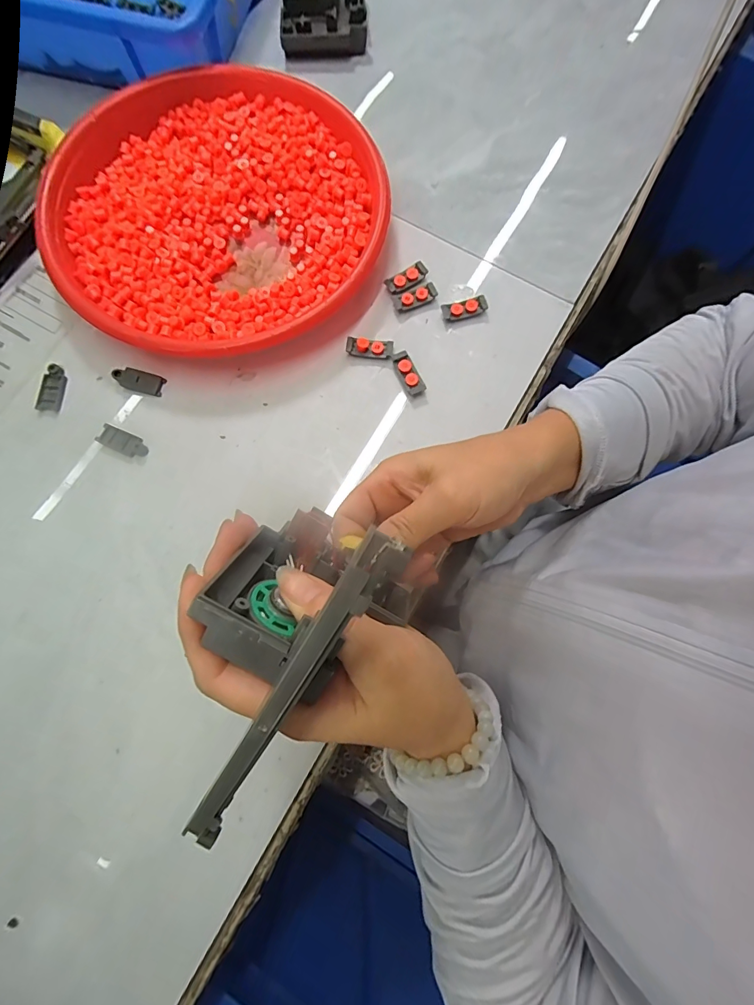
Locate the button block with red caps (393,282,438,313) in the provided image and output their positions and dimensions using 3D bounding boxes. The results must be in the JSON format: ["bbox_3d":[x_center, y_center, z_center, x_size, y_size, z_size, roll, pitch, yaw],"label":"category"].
[{"bbox_3d":[0.030,-0.160,0.328,0.034,0.005,0.014,-23,79,-6],"label":"button block with red caps"}]

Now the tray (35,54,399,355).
[{"bbox_3d":[-0.125,-0.228,0.329,0.244,0.030,0.241,0,78,-1],"label":"tray"}]

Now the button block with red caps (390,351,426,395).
[{"bbox_3d":[0.024,-0.097,0.315,0.014,0.007,0.034,-27,80,-7],"label":"button block with red caps"}]

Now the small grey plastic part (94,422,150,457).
[{"bbox_3d":[-0.181,-0.044,0.301,0.036,0.004,0.017,24,78,4],"label":"small grey plastic part"}]

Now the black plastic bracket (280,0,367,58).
[{"bbox_3d":[-0.047,-0.444,0.383,0.074,0.021,0.074,1,78,-1],"label":"black plastic bracket"}]

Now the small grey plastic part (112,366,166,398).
[{"bbox_3d":[-0.175,-0.090,0.311,0.035,0.004,0.017,15,78,-11],"label":"small grey plastic part"}]

